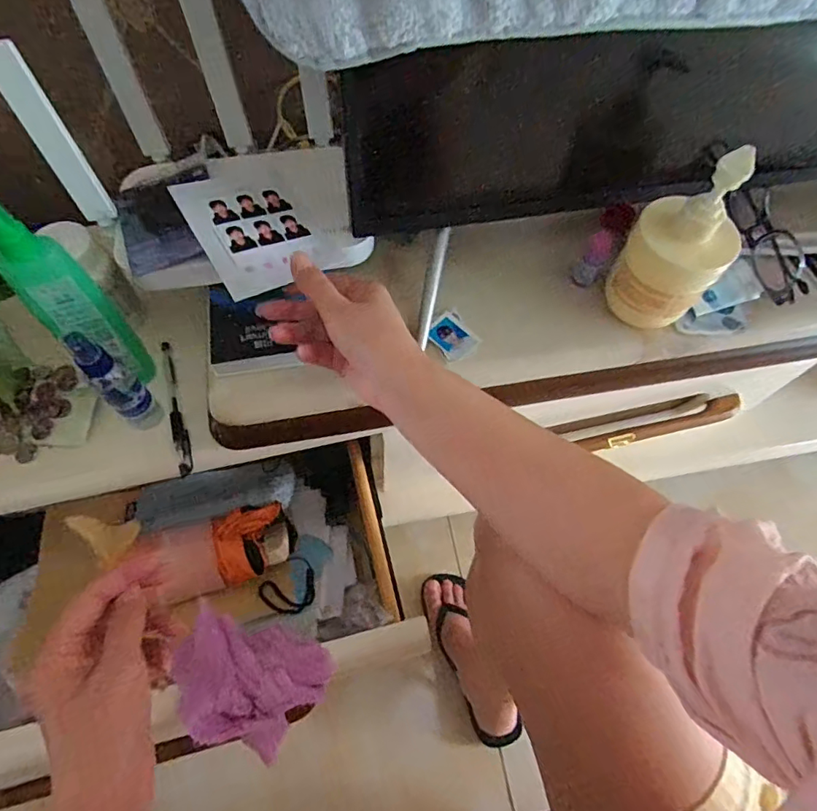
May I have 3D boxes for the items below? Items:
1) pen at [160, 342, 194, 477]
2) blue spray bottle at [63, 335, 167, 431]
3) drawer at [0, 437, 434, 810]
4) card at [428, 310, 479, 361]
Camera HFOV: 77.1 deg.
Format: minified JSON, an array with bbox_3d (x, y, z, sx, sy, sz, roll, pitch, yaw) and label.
[{"bbox_3d":[-0.225,-0.001,0.495,0.013,0.011,0.145,-17,65,-10],"label":"pen"},{"bbox_3d":[-0.247,-0.018,0.431,0.031,0.120,0.031,40,69,16],"label":"blue spray bottle"},{"bbox_3d":[-0.290,0.197,0.516,0.559,0.147,0.256,-10,64,-7],"label":"drawer"},{"bbox_3d":[0.039,-0.062,0.461,0.037,0.006,0.042,-40,71,-19],"label":"card"}]

